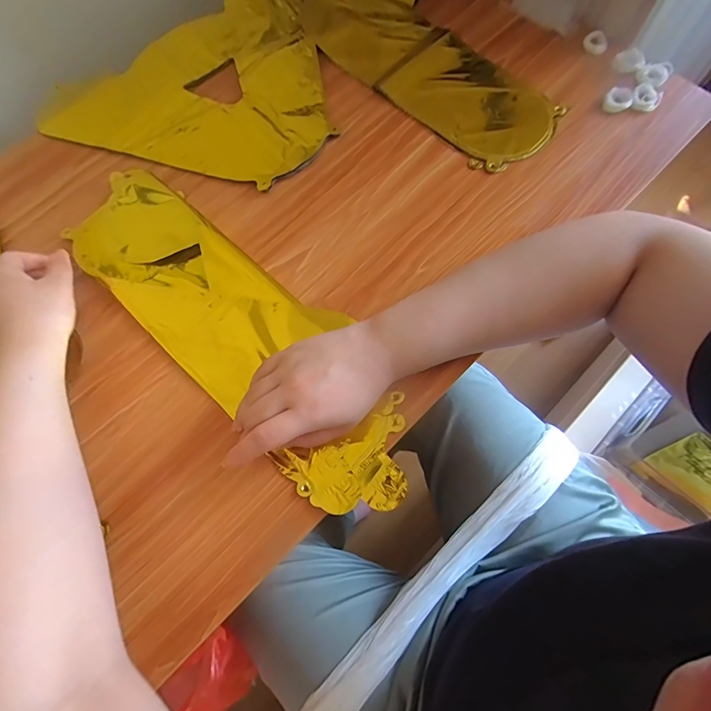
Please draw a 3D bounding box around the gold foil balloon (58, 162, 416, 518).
[{"bbox_3d":[-0.114,-0.030,0.389,0.134,0.011,0.430,-44,76,-10],"label":"gold foil balloon"}]

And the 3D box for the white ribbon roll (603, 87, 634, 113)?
[{"bbox_3d":[0.304,-0.295,0.466,0.029,0.021,0.023,31,77,11],"label":"white ribbon roll"}]

